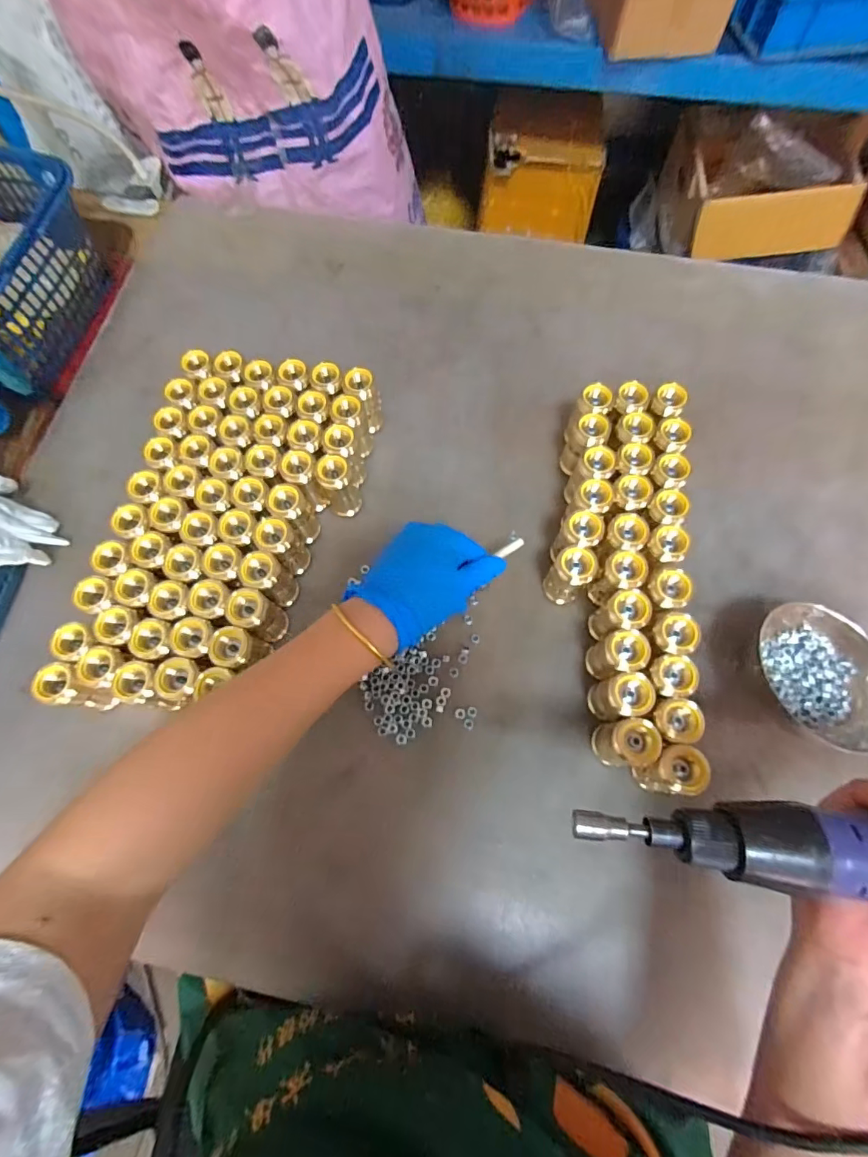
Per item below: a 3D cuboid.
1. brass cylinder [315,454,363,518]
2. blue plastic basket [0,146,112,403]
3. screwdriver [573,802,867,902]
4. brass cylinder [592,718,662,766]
[{"bbox_3d":[-0.088,-0.085,0.441,0.029,0.064,0.029,-1,73,2],"label":"brass cylinder"},{"bbox_3d":[-0.471,-0.323,0.508,0.184,0.116,0.235,13,74,6],"label":"blue plastic basket"},{"bbox_3d":[0.196,0.123,0.213,0.255,0.031,0.041,0,73,9],"label":"screwdriver"},{"bbox_3d":[0.141,0.121,0.350,0.033,0.065,0.033,-2,73,2],"label":"brass cylinder"}]

